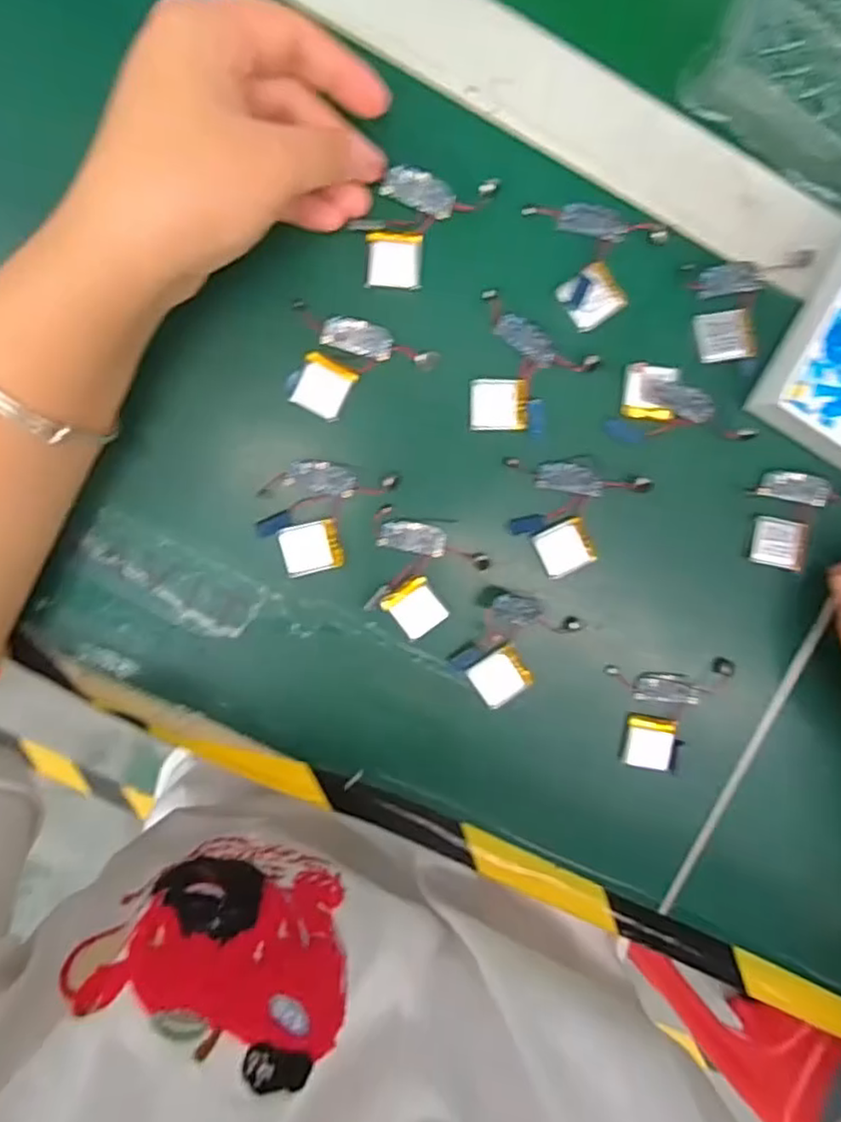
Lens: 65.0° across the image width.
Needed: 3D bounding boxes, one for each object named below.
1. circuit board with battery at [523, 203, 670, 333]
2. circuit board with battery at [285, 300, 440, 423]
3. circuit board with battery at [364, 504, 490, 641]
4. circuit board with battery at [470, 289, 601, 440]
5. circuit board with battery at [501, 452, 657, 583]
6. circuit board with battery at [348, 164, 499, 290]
[{"bbox_3d":[0.081,-0.134,0.285,0.053,0.004,0.055,-20,97,-2],"label":"circuit board with battery"},{"bbox_3d":[-0.028,-0.080,0.282,0.061,0.005,0.043,17,94,-5],"label":"circuit board with battery"},{"bbox_3d":[0.002,0.007,0.295,0.050,0.004,0.052,11,95,-5],"label":"circuit board with battery"},{"bbox_3d":[0.050,-0.083,0.287,0.052,0.005,0.056,8,95,-5],"label":"circuit board with battery"},{"bbox_3d":[0.070,-0.020,0.296,0.059,0.006,0.051,-2,96,-4],"label":"circuit board with battery"},{"bbox_3d":[-0.003,-0.142,0.275,0.040,0.012,0.059,41,95,-10],"label":"circuit board with battery"}]

